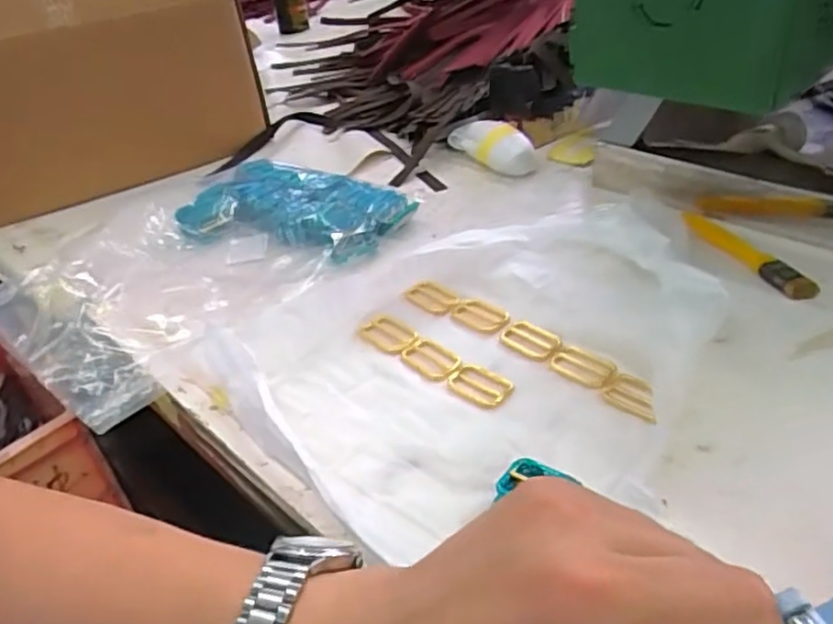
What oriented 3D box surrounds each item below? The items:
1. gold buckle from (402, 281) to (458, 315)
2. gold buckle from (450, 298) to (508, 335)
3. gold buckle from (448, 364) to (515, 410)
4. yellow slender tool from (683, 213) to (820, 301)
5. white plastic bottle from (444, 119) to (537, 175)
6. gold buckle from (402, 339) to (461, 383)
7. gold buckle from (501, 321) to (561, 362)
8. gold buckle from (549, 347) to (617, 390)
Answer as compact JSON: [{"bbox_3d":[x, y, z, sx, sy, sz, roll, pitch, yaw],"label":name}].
[{"bbox_3d":[0.013,-0.014,0.572,0.027,0.007,0.044,-28,42,-27],"label":"gold buckle"},{"bbox_3d":[0.052,0.002,0.551,0.048,0.004,0.033,23,46,33],"label":"gold buckle"},{"bbox_3d":[0.046,0.053,0.488,0.046,0.004,0.034,20,44,30],"label":"gold buckle"},{"bbox_3d":[0.281,-0.053,0.578,0.019,0.011,0.146,-16,38,-14],"label":"yellow slender tool"},{"bbox_3d":[0.086,-0.191,0.776,0.048,0.040,0.114,-21,40,-20],"label":"white plastic bottle"},{"bbox_3d":[0.013,0.035,0.515,0.032,0.004,0.052,-29,43,-28],"label":"gold buckle"},{"bbox_3d":[0.088,0.021,0.518,0.047,0.004,0.032,24,46,33],"label":"gold buckle"},{"bbox_3d":[0.121,0.041,0.488,0.049,0.006,0.029,27,47,36],"label":"gold buckle"}]

